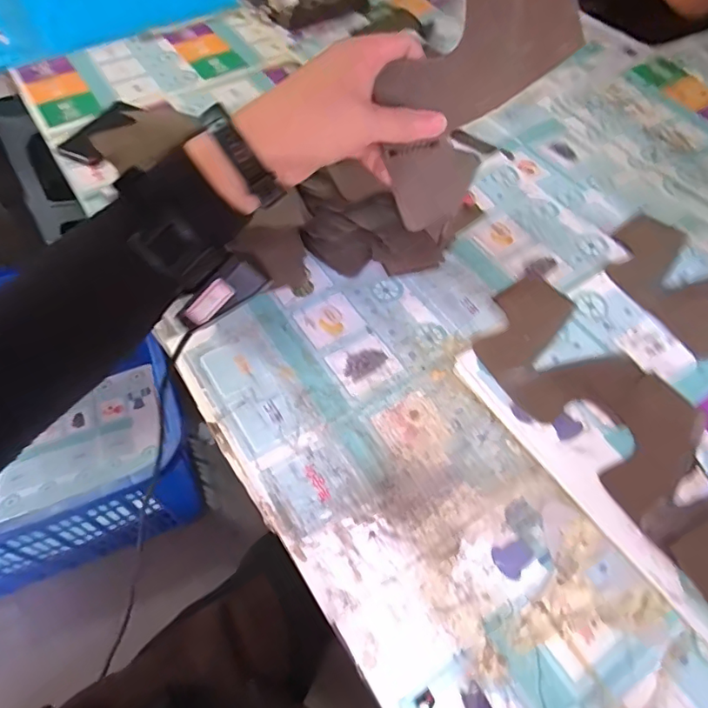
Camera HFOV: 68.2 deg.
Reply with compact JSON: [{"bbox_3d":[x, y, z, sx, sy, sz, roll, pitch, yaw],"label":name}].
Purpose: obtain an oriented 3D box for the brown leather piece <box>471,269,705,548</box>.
[{"bbox_3d":[0.234,0.031,0.537,0.142,0.011,0.277,-28,61,-18],"label":"brown leather piece"}]

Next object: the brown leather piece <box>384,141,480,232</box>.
[{"bbox_3d":[0.059,-0.123,0.379,0.062,0.053,0.012,-16,16,-5],"label":"brown leather piece"}]

